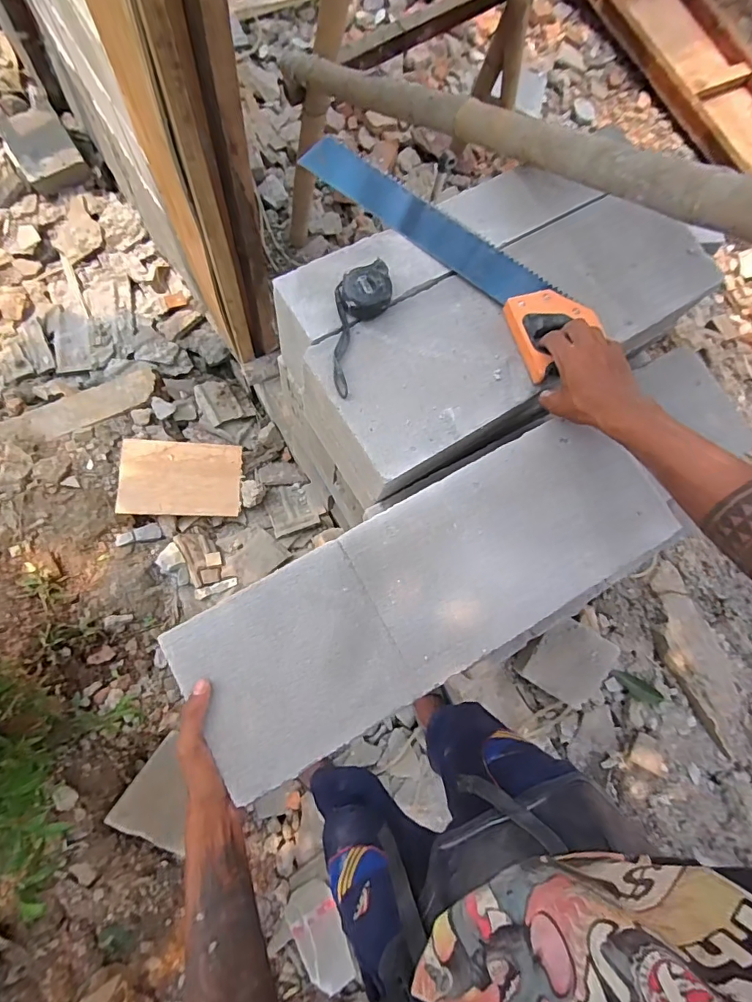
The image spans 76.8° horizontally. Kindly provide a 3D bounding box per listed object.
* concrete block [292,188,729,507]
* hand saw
[{"bbox_3d":[0.193,-0.223,0.669,0.579,0.133,0.210,-30,82,-13],"label":"concrete block"},{"bbox_3d":[0.085,-0.340,0.634,0.437,0.034,0.120,42,80,7],"label":"hand saw"}]

